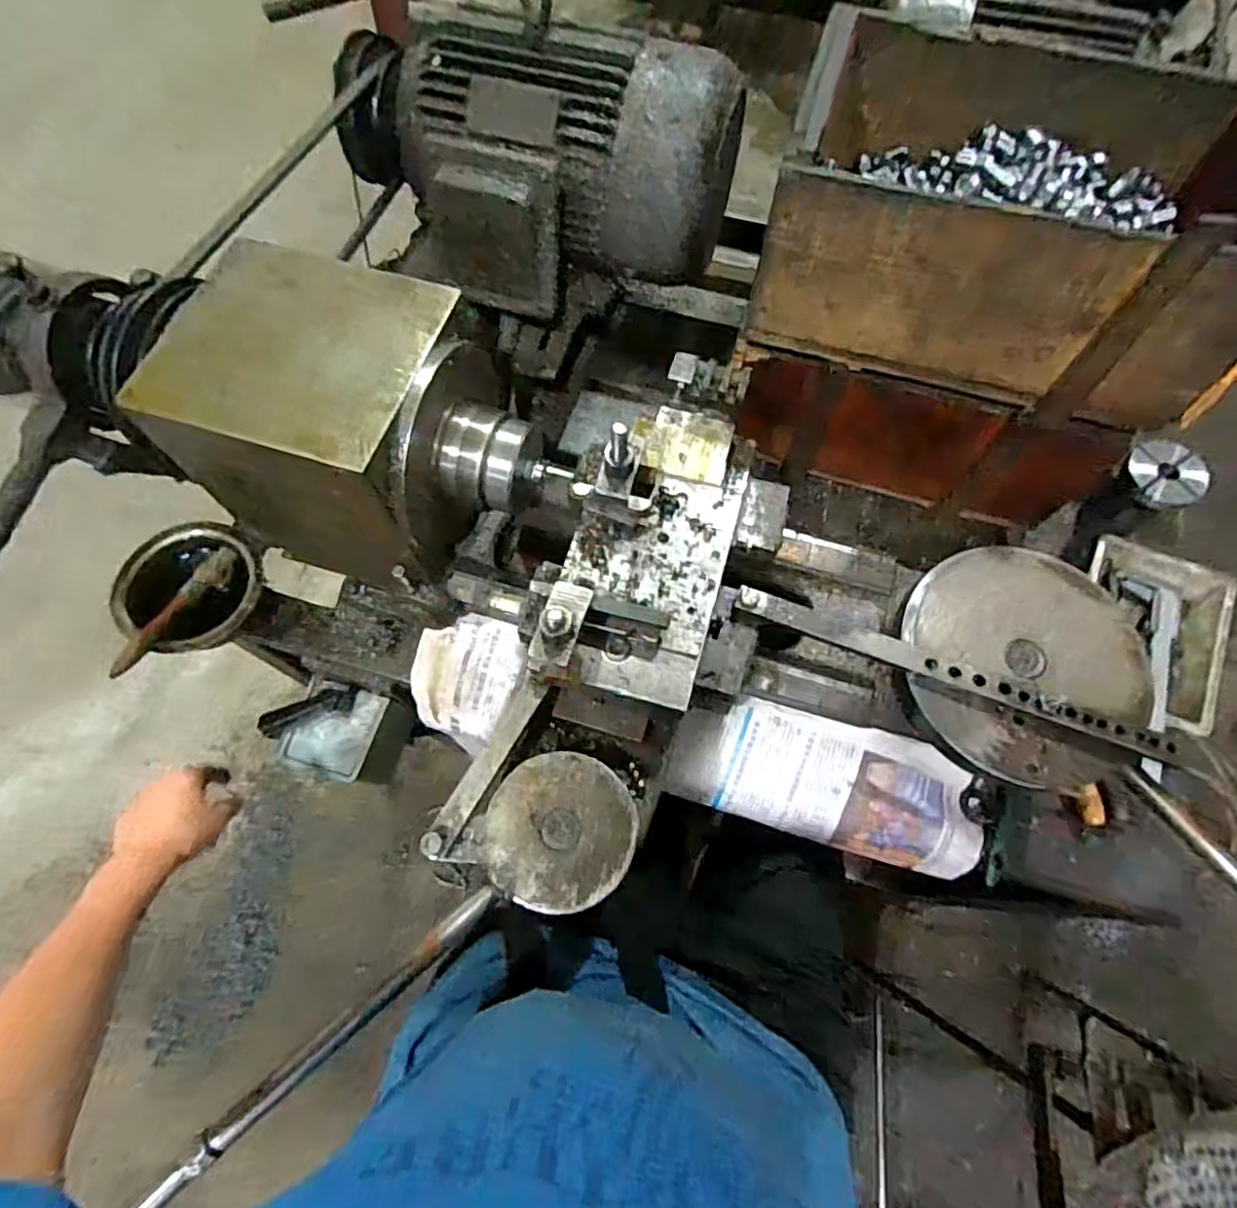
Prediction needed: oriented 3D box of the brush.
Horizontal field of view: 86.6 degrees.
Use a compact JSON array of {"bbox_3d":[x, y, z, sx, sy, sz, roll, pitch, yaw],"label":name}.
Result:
[{"bbox_3d":[-0.420,0.006,0.625,0.032,0.022,0.153,19,53,7],"label":"brush"}]

